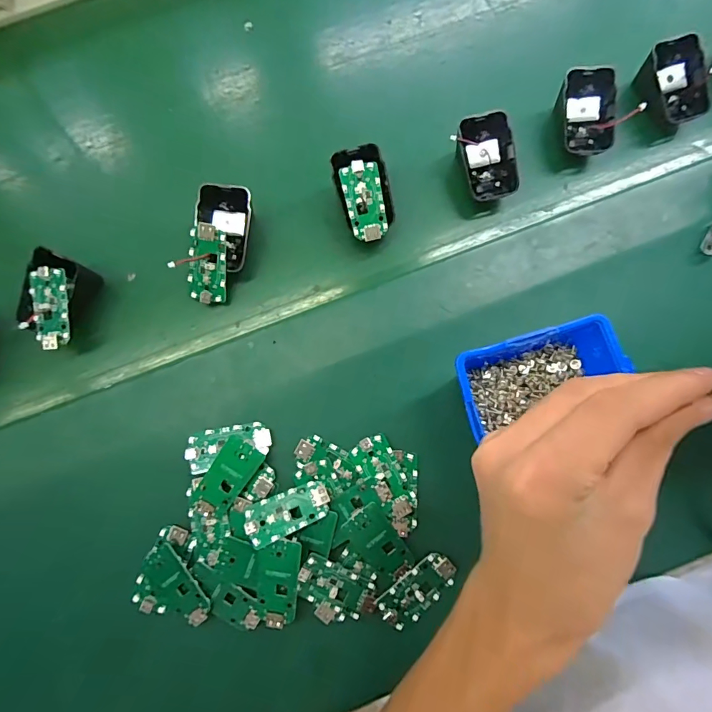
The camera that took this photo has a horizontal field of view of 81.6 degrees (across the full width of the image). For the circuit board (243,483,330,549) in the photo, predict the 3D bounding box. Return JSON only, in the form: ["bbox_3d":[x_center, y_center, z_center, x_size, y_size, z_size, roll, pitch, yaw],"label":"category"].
[{"bbox_3d":[-0.052,0.118,0.312,0.064,0.004,0.031,-19,59,-13],"label":"circuit board"}]

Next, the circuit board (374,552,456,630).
[{"bbox_3d":[0.047,0.178,0.313,0.062,0.004,0.031,-40,82,-4],"label":"circuit board"}]

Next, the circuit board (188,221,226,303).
[{"bbox_3d":[-0.124,-0.077,0.343,0.031,0.008,0.063,10,110,3],"label":"circuit board"}]

